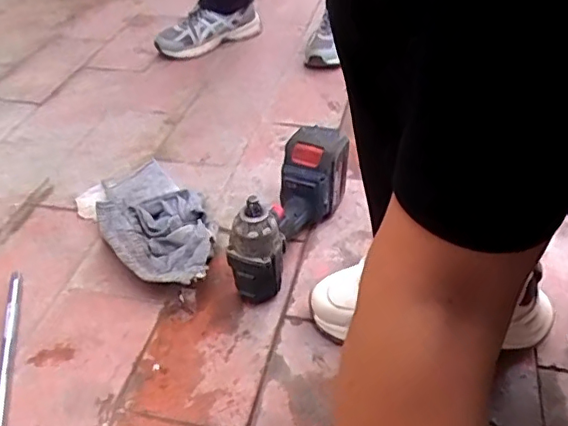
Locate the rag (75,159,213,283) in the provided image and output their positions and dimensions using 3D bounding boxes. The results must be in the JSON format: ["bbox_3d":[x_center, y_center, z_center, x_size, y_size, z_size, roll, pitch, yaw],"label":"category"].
[{"bbox_3d":[-0.191,0.010,0.837,0.148,0.051,0.318,-25,45,-25],"label":"rag"}]

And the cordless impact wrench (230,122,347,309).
[{"bbox_3d":[0.004,-0.005,0.787,0.074,0.141,0.256,16,43,20],"label":"cordless impact wrench"}]

